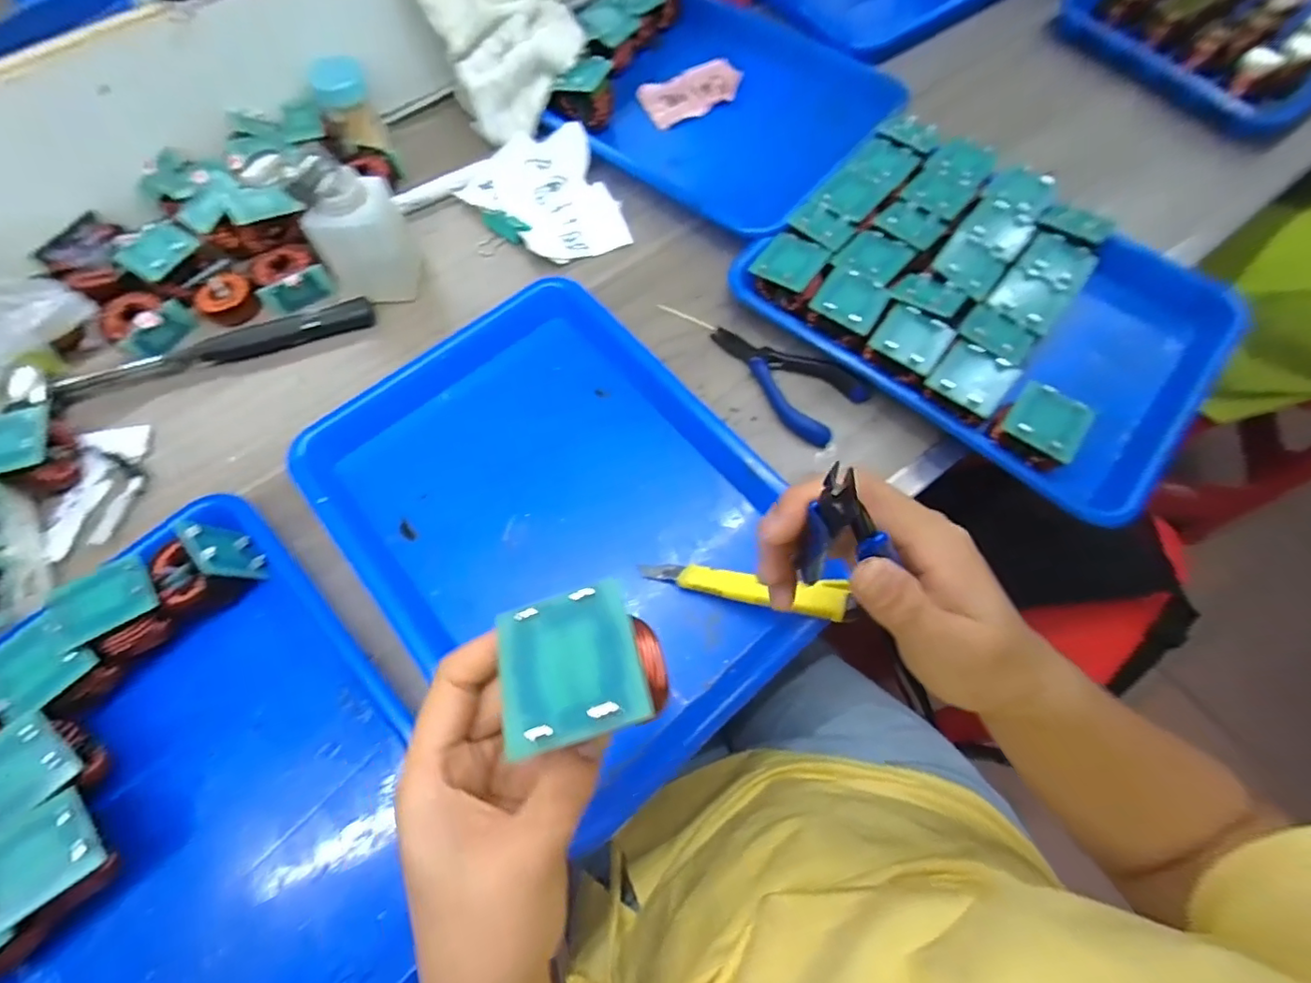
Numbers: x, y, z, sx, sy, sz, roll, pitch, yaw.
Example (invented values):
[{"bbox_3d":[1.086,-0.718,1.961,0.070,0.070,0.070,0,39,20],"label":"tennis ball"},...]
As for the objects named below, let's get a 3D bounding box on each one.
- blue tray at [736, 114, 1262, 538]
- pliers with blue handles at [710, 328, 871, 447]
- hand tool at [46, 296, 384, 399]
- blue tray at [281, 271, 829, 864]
[{"bbox_3d":[0.259,-0.151,0.431,0.317,0.058,0.252,41,74,15],"label":"blue tray"},{"bbox_3d":[0.095,-0.091,0.424,0.122,0.009,0.060,39,73,14],"label":"pliers with blue handles"},{"bbox_3d":[-0.349,-0.112,0.445,0.241,0.017,0.029,-19,69,-7],"label":"hand tool"},{"bbox_3d":[-0.063,0.016,0.384,0.253,0.033,0.332,-41,73,-14],"label":"blue tray"}]

